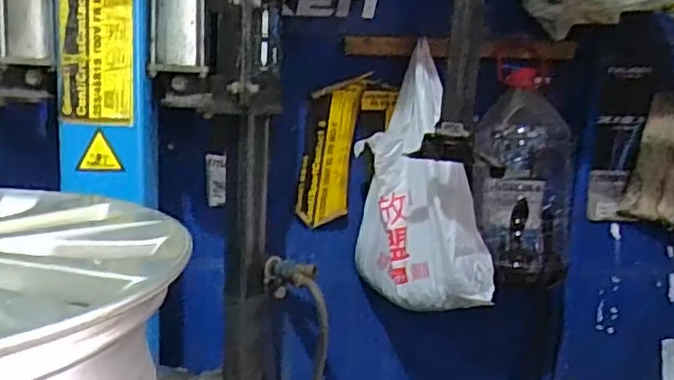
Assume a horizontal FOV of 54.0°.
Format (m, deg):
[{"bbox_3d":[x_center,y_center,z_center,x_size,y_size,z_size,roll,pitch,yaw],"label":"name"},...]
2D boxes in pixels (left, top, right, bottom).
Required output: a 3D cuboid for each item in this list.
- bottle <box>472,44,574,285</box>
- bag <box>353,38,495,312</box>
[{"bbox_3d":[0.309,-0.047,1.082,0.153,0.365,0.172,6,11,19],"label":"bottle"},{"bbox_3d":[0.140,-0.010,1.042,0.216,0.376,0.165,3,11,4],"label":"bag"}]

